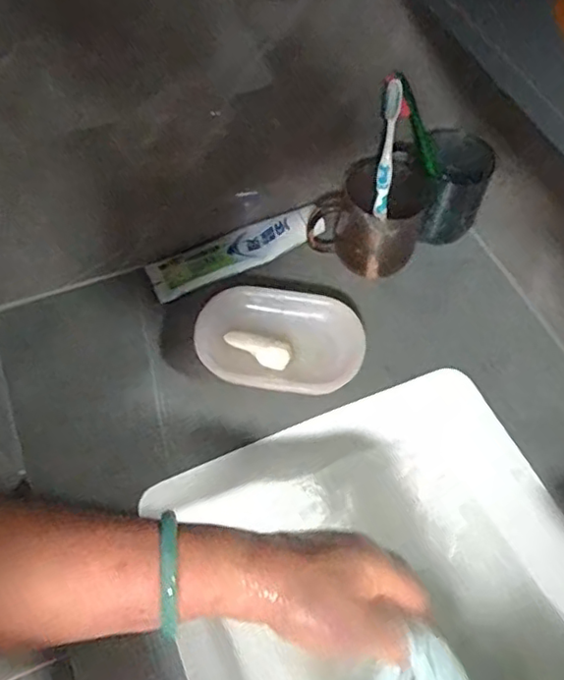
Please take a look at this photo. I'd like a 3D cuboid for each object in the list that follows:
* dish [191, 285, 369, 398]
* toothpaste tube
[{"bbox_3d":[-0.003,0.002,0.609,0.161,0.035,0.102,8,59,3],"label":"dish"},{"bbox_3d":[-0.049,-0.098,0.688,0.197,0.022,0.054,-22,62,-15],"label":"toothpaste tube"}]

